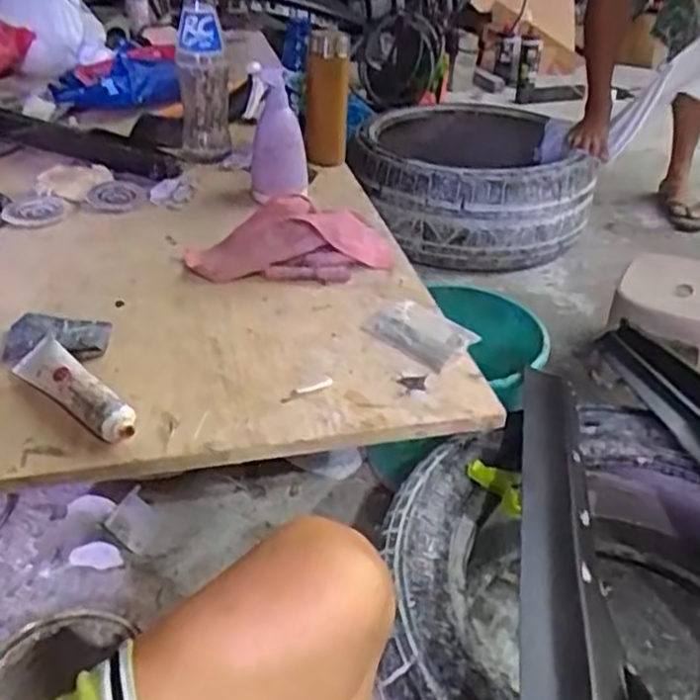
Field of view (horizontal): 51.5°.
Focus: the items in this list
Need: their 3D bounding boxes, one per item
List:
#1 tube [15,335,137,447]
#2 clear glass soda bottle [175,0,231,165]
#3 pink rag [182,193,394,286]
[{"bbox_3d":[-0.264,0.036,0.696,0.173,0.032,0.037,25,41,33],"label":"tube"},{"bbox_3d":[-0.239,-0.451,1.168,0.095,0.278,0.093,-5,34,-7],"label":"clear glass soda bottle"},{"bbox_3d":[-0.073,-0.141,0.922,0.258,0.083,0.096,-7,34,-11],"label":"pink rag"}]

